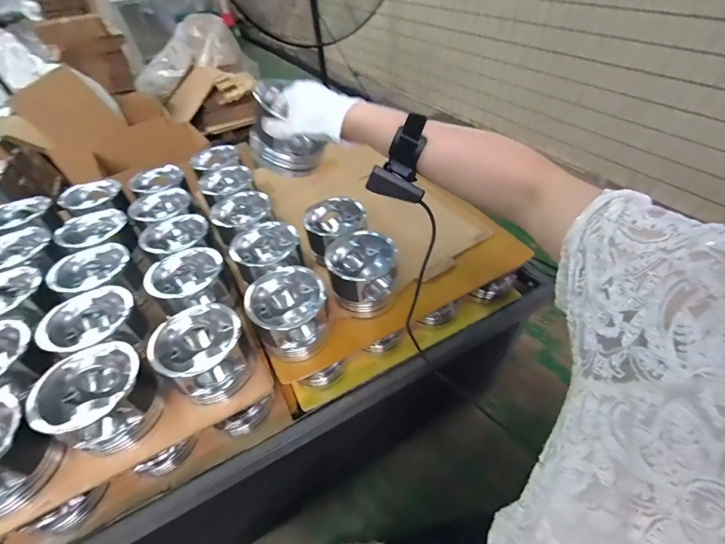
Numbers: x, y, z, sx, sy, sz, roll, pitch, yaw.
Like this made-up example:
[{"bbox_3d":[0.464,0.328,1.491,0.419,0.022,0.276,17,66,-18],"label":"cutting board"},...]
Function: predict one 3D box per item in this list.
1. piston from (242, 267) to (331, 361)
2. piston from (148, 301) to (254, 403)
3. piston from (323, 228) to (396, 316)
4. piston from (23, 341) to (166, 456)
[{"bbox_3d":[-0.108,0.066,0.514,0.111,0.097,0.106,-3,47,3],"label":"piston"},{"bbox_3d":[-0.219,0.121,0.477,0.110,0.106,0.114,20,53,23],"label":"piston"},{"bbox_3d":[0.002,0.003,0.558,0.107,0.103,0.105,-3,47,3],"label":"piston"},{"bbox_3d":[-0.328,0.166,0.432,0.107,0.103,0.109,-3,47,3],"label":"piston"}]

